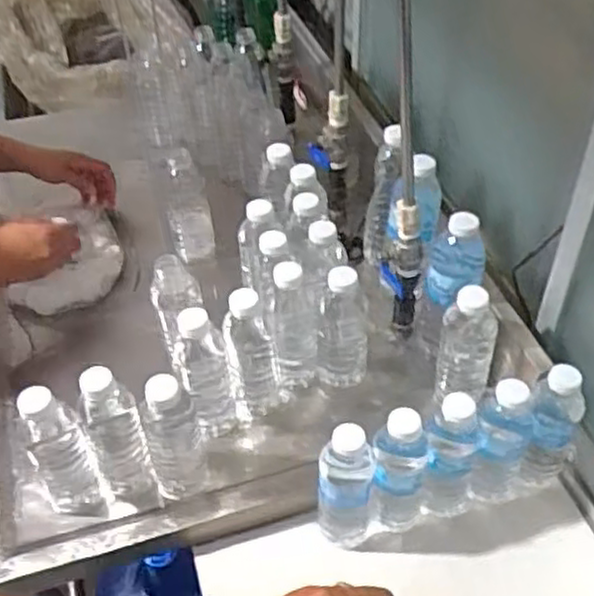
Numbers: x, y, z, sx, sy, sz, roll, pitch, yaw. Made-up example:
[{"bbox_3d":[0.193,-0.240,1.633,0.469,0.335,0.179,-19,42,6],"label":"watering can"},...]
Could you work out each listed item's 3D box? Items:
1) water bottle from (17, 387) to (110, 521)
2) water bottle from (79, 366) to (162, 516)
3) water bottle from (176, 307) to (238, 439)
[{"bbox_3d":[-0.239,0.152,0.748,0.054,0.169,0.061,-21,49,-19],"label":"water bottle"},{"bbox_3d":[-0.184,0.147,0.763,0.057,0.171,0.055,-15,47,-13],"label":"water bottle"},{"bbox_3d":[-0.096,0.093,0.814,0.050,0.181,0.051,-6,46,-5],"label":"water bottle"}]

